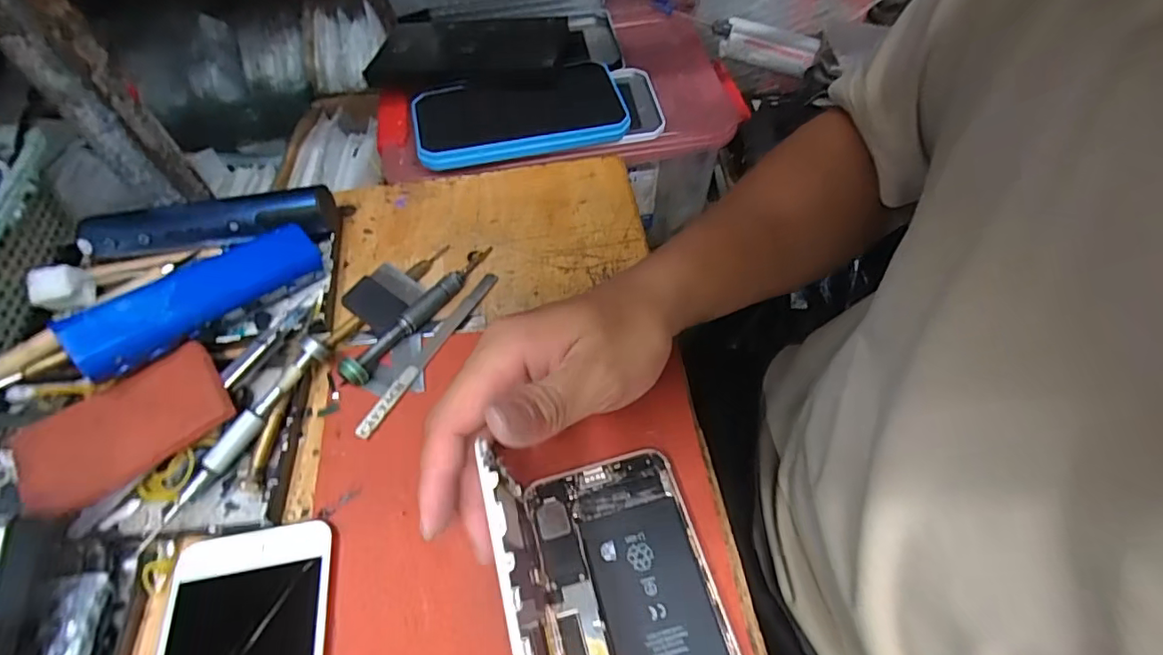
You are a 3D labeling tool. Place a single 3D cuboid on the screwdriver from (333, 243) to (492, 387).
[{"bbox_3d":[-0.098,-0.012,0.349,0.012,0.016,0.124,29,61,19],"label":"screwdriver"}]

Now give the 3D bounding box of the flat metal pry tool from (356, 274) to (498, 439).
[{"bbox_3d":[-0.090,0.012,0.339,0.011,0.004,0.129,24,59,16],"label":"flat metal pry tool"}]

